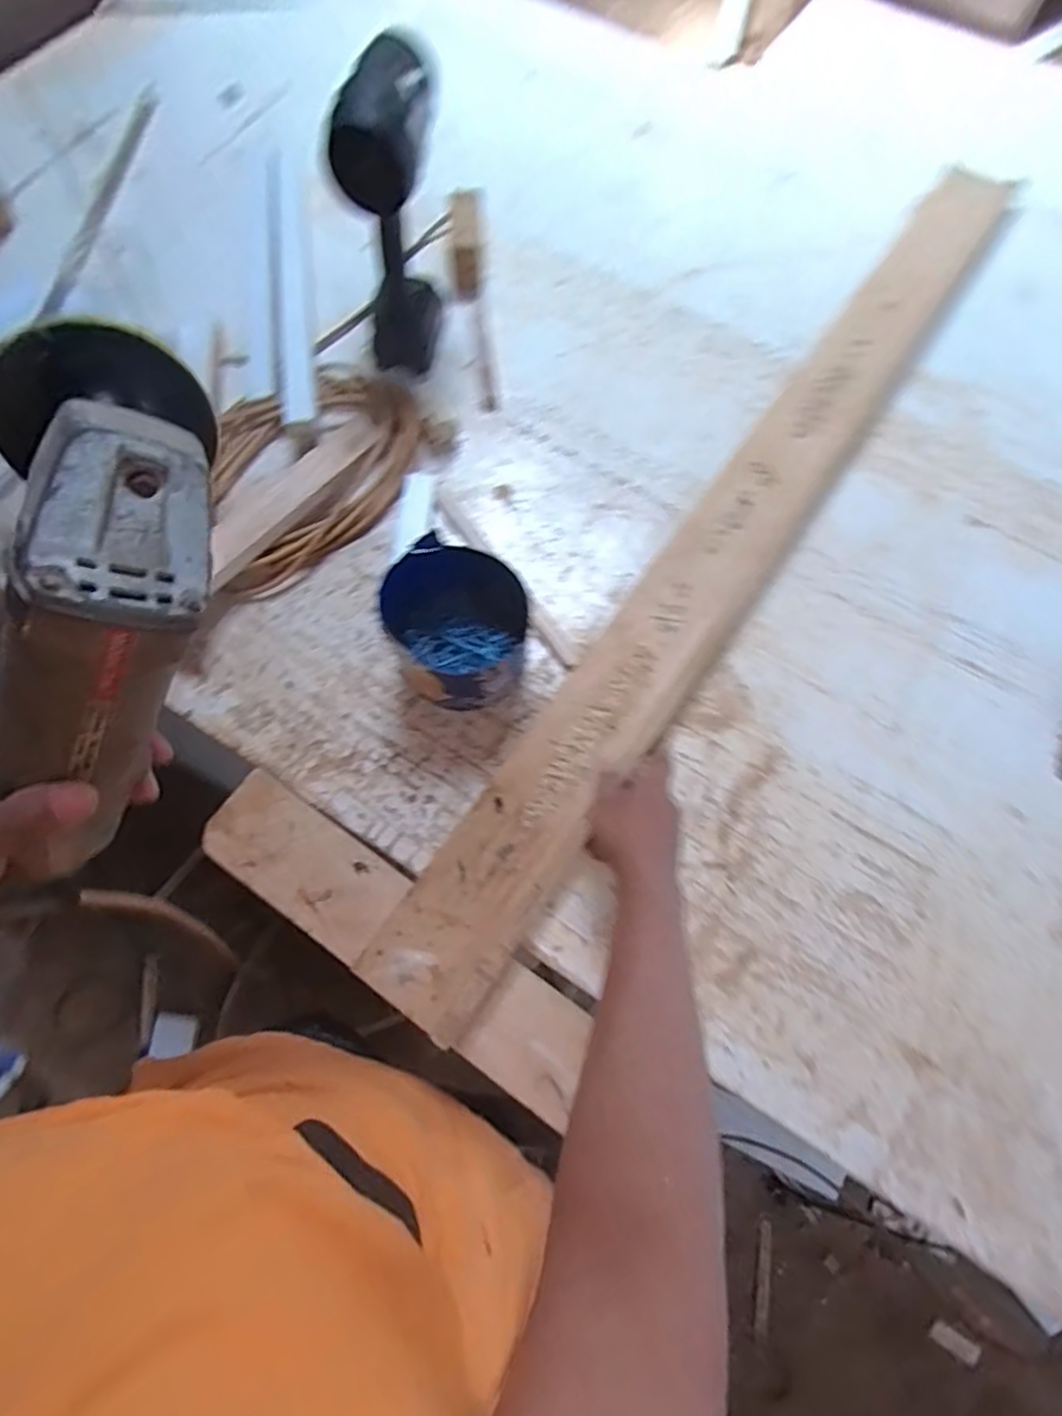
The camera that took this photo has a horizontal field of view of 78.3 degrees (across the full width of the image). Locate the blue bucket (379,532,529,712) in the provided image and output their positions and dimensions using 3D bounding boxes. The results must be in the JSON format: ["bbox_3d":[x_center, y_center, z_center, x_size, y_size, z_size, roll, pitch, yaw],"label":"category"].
[{"bbox_3d":[-0.071,-0.073,0.619,0.125,0.111,0.122,6,71,1],"label":"blue bucket"}]

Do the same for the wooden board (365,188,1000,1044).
[{"bbox_3d":[0.238,-0.201,0.706,0.112,0.025,1.172,35,74,10],"label":"wooden board"}]

